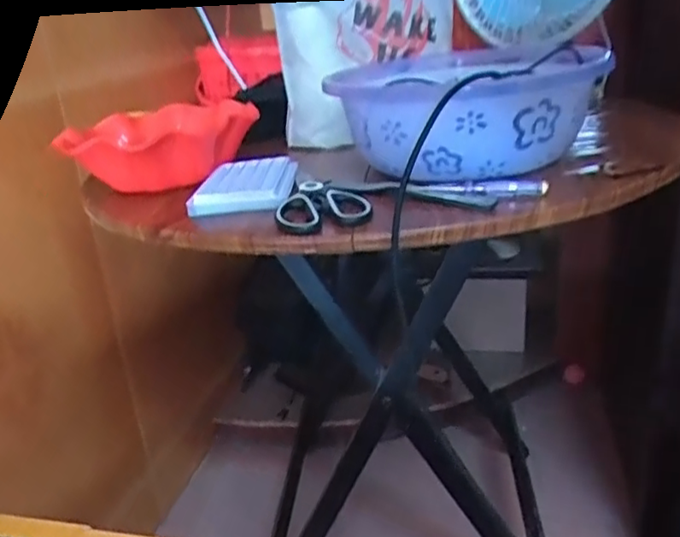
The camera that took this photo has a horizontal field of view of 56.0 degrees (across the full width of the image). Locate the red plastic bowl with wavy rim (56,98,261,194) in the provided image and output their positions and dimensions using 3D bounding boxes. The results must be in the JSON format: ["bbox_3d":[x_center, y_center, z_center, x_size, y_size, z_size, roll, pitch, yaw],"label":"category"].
[{"bbox_3d":[-0.199,-0.139,0.719,0.212,0.057,0.179,-11,24,-13],"label":"red plastic bowl with wavy rim"}]

